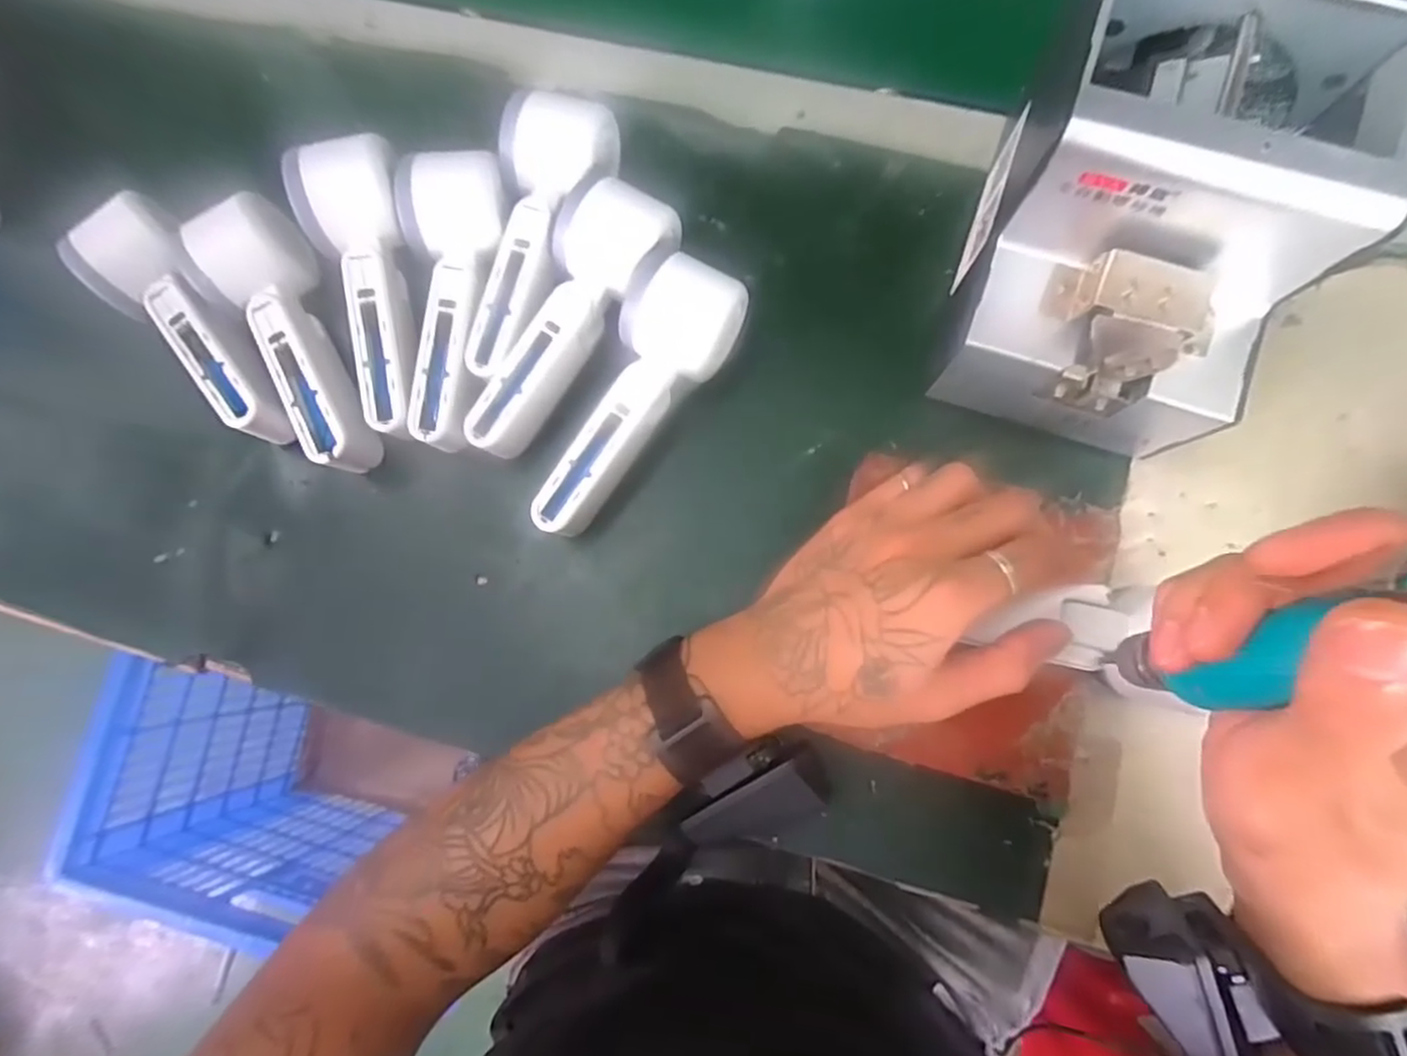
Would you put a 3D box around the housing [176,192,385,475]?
[{"bbox_3d":[-0.231,-0.104,0.382,0.047,0.070,0.156,-28,80,-1],"label":"housing"}]

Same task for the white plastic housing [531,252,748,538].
[{"bbox_3d":[-0.036,-0.067,0.369,0.058,0.052,0.168,34,84,8],"label":"white plastic housing"}]

